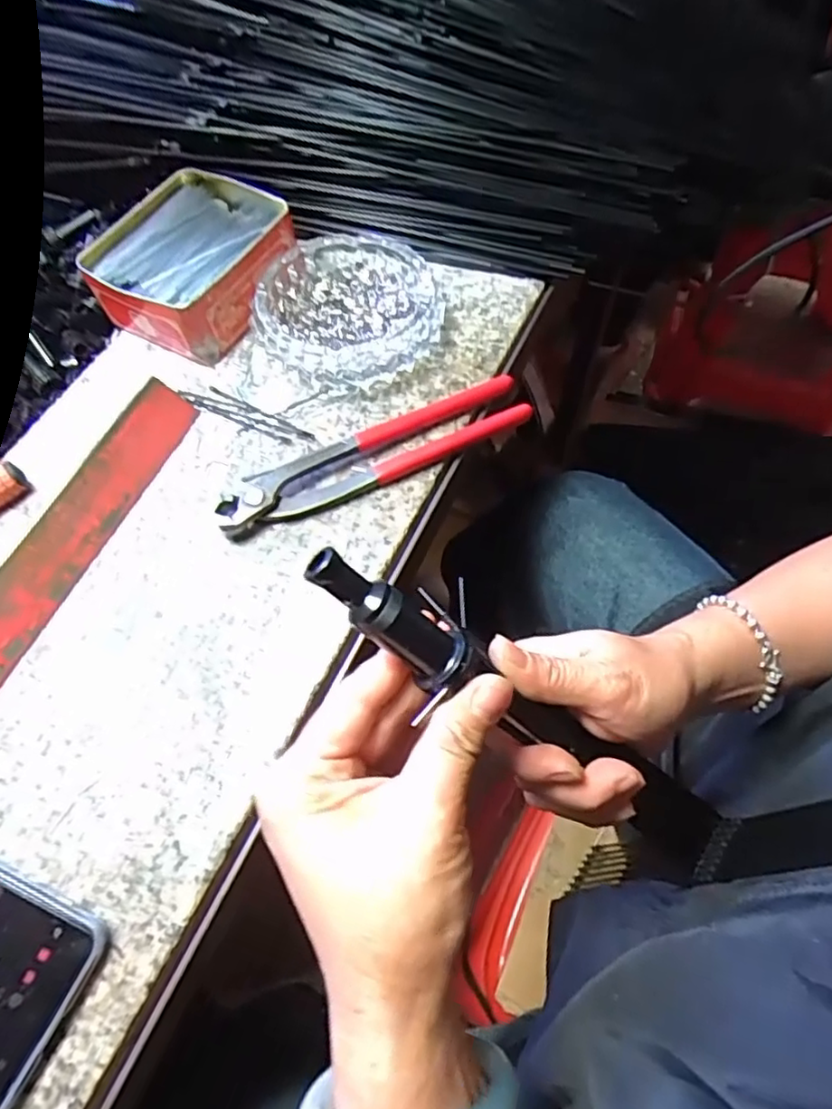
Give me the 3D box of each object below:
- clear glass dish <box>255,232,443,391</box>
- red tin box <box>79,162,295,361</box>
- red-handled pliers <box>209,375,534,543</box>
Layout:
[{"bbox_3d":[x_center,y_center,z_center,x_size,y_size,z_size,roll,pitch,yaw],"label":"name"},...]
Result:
[{"bbox_3d":[-0.042,-0.172,0.422,0.117,0.027,0.136,6,62,6],"label":"clear glass dish"},{"bbox_3d":[-0.152,-0.203,0.436,0.101,0.046,0.126,24,66,14],"label":"red tin box"},{"bbox_3d":[-0.025,-0.063,0.379,0.193,0.016,0.045,-21,63,-9],"label":"red-handled pliers"}]

